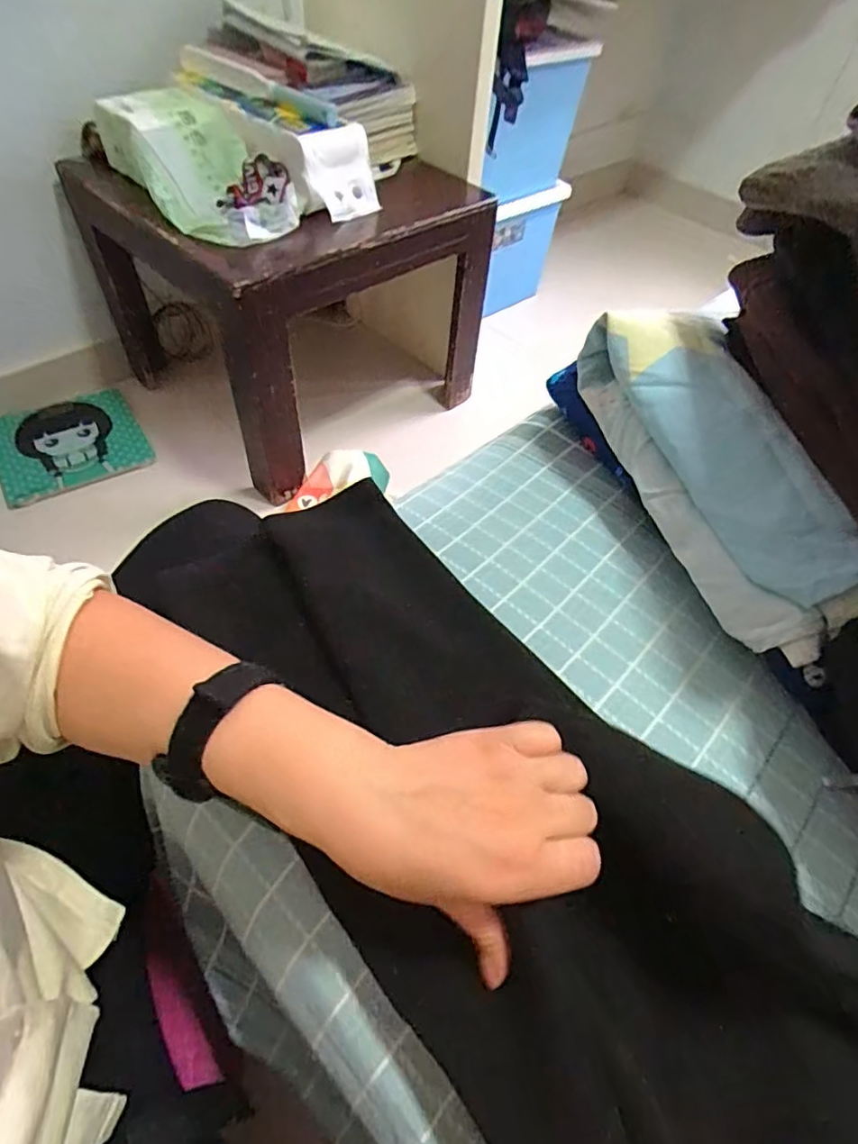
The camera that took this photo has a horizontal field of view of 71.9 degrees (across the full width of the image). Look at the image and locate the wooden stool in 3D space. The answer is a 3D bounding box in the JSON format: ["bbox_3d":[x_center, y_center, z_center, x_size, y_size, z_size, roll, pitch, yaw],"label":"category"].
[{"bbox_3d":[-0.280,-0.571,1.207,0.608,0.405,0.555,-37,63,-28],"label":"wooden stool"}]

